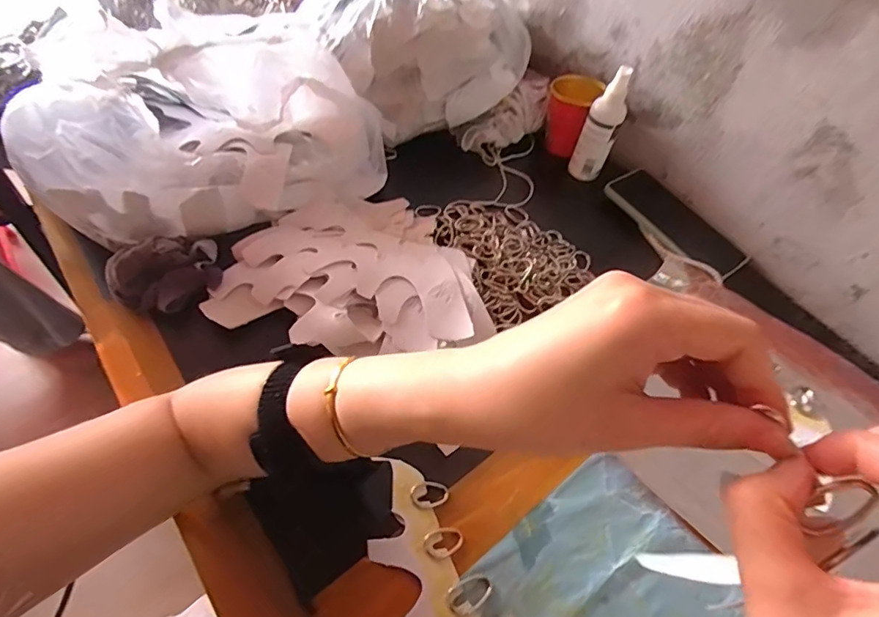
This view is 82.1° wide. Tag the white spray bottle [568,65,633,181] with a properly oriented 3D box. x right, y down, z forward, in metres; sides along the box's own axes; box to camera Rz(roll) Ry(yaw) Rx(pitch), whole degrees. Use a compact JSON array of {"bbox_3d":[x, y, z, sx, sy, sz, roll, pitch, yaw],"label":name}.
[{"bbox_3d":[0.182,-0.204,0.569,0.037,0.124,0.032,-7,55,-13],"label":"white spray bottle"}]

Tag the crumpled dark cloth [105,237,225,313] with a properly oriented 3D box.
[{"bbox_3d":[-0.235,-0.033,0.434,0.088,0.038,0.055,-31,64,-27],"label":"crumpled dark cloth"}]

